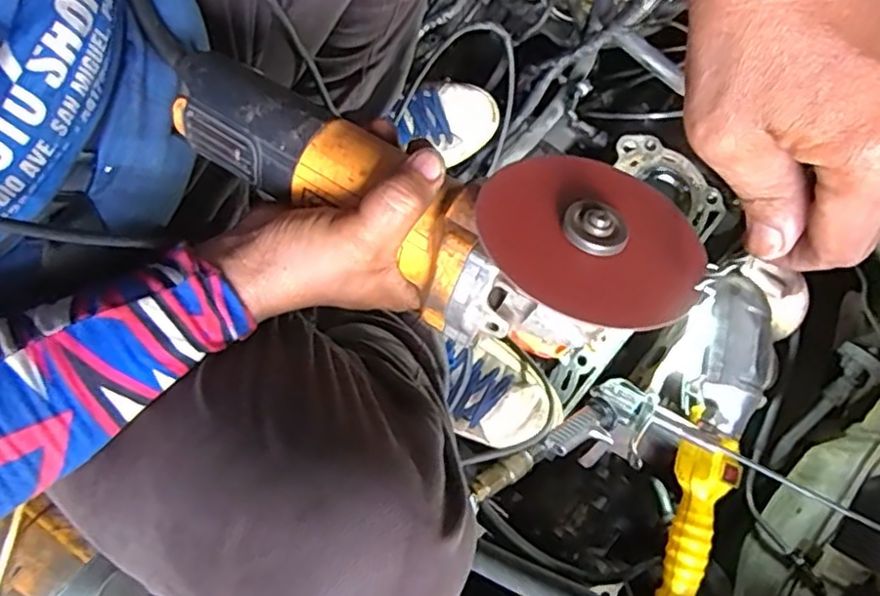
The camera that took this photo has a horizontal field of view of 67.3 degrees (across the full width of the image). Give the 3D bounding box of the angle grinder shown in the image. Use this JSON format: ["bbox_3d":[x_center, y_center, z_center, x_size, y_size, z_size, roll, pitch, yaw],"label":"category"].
[{"bbox_3d":[-0.016,-0.056,0.326,0.280,0.068,0.099,25,79,16],"label":"angle grinder"}]

